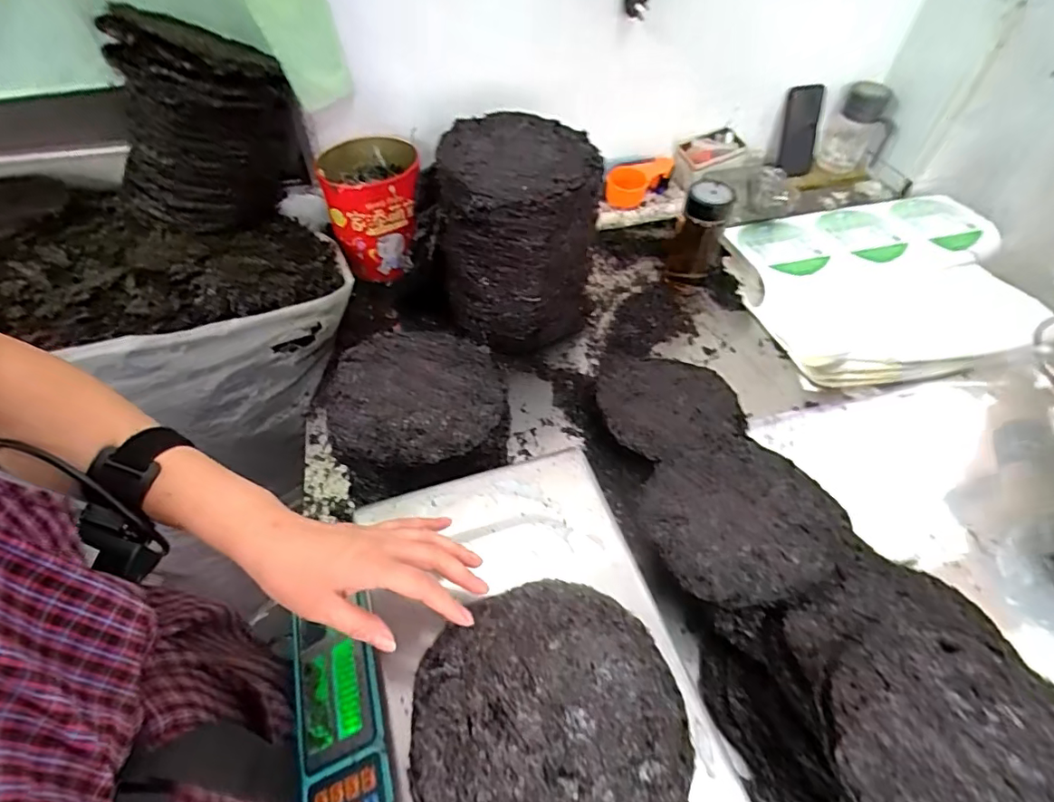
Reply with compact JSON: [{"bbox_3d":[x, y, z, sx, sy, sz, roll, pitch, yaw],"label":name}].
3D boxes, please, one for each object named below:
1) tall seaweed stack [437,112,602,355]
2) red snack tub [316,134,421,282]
[{"bbox_3d":[-0.012,-0.230,0.788,0.214,0.294,0.205,7,52,4],"label":"tall seaweed stack"},{"bbox_3d":[-0.258,-0.330,0.912,0.149,0.169,0.159,0,52,-1],"label":"red snack tub"}]

